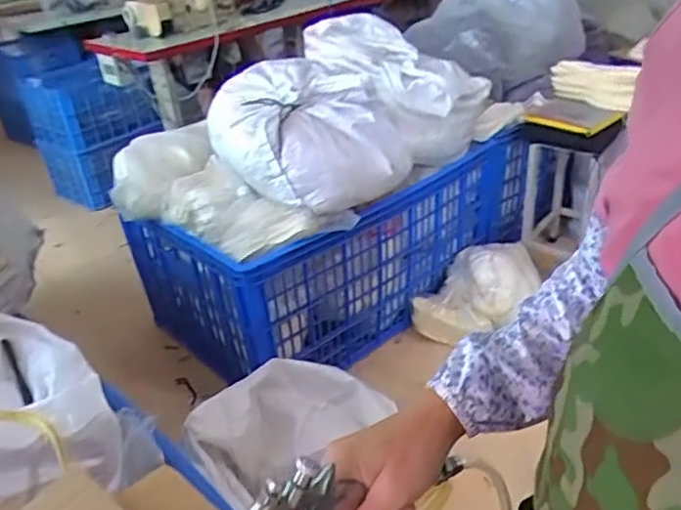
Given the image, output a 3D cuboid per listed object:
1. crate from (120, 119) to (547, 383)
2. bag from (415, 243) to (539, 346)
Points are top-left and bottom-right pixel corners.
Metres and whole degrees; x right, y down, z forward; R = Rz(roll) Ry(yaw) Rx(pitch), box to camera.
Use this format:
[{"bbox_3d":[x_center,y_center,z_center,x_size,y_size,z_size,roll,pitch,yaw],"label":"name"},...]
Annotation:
[{"bbox_3d":[0.001,-0.107,1.993,1.233,0.489,0.665,-28,38,-32],"label":"crate"},{"bbox_3d":[0.446,0.106,1.896,0.423,0.218,0.230,-27,37,-31],"label":"bag"}]

